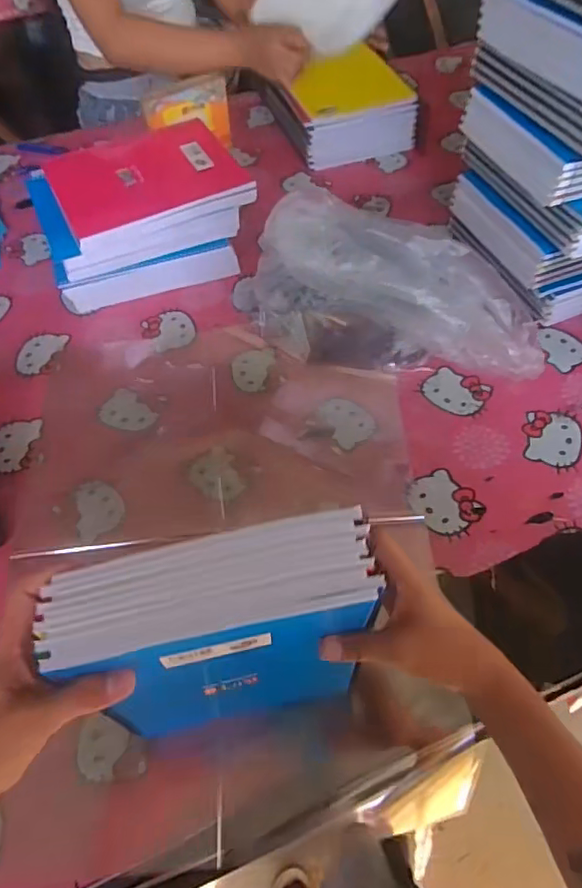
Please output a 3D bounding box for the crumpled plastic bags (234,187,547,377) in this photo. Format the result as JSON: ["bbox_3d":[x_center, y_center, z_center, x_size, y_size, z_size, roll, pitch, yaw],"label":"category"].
[{"bbox_3d":[0.115,-0.185,0.726,0.376,0.178,0.111,16,58,14],"label":"crumpled plastic bags"}]

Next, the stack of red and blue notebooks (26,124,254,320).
[{"bbox_3d":[-0.216,-0.336,0.861,0.290,0.149,0.191,-21,57,-11],"label":"stack of red and blue notebooks"}]

